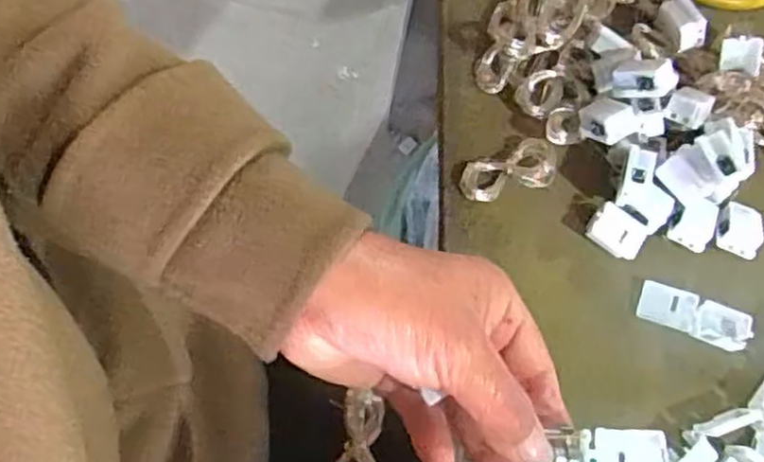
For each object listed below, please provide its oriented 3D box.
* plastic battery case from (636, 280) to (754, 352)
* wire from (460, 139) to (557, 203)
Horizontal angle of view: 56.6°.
[{"bbox_3d":[0.156,0.042,0.355,0.054,0.007,0.020,20,75,2],"label":"plastic battery case"},{"bbox_3d":[0.065,-0.029,0.368,0.049,0.013,0.025,-17,77,-8],"label":"wire"}]

